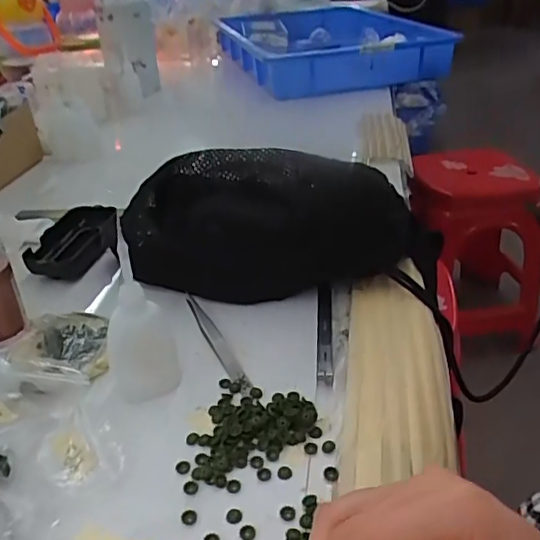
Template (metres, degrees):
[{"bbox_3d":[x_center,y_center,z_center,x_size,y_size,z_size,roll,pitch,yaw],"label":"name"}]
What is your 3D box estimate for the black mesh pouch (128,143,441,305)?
[{"bbox_3d":[0.016,-0.044,0.476,0.253,0.110,0.094,3,32,5],"label":"black mesh pouch"}]

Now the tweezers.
[{"bbox_3d":[-0.045,0.048,0.434,0.013,0.004,0.122,-15,35,-21],"label":"tweezers"}]

